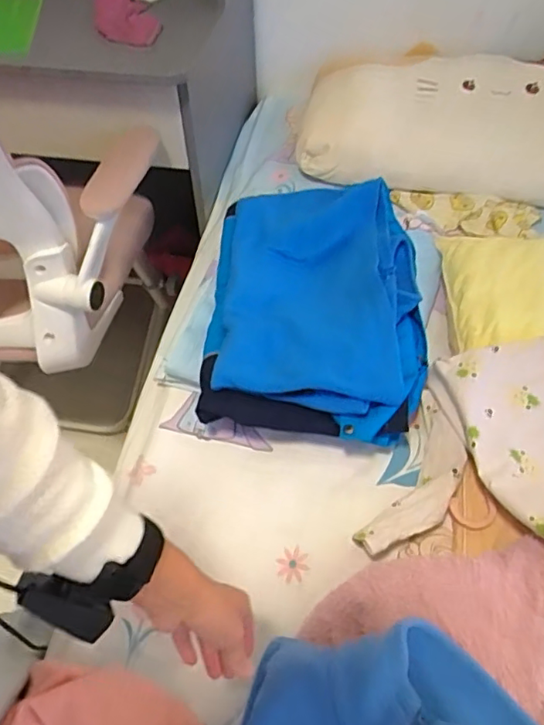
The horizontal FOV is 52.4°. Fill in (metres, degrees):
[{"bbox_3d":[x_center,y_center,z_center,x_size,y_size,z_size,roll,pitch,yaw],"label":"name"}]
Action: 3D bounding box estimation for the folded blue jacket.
[{"bbox_3d":[0.064,-0.095,0.821,0.300,0.118,0.417,1,51,2],"label":"folded blue jacket"}]

